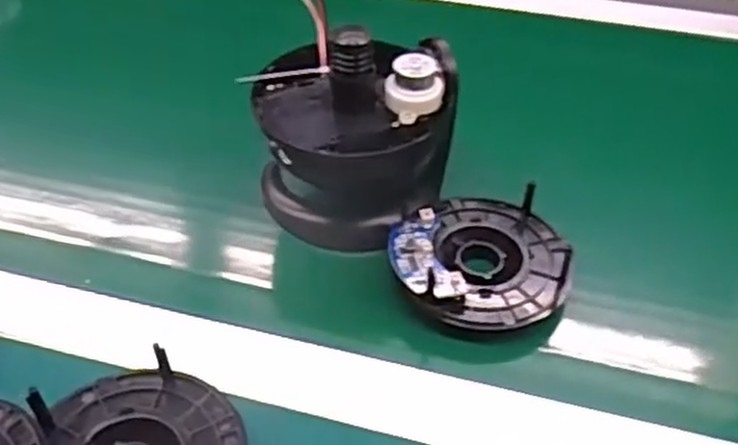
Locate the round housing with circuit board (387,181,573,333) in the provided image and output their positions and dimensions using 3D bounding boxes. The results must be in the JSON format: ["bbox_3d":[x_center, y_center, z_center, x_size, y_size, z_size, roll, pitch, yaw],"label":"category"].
[{"bbox_3d":[0.065,0.016,0.441,0.099,0.024,0.097,-1,44,1],"label":"round housing with circuit board"}]

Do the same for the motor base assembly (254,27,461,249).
[{"bbox_3d":[-0.011,-0.044,0.458,0.108,0.120,0.099,10,45,11],"label":"motor base assembly"}]

